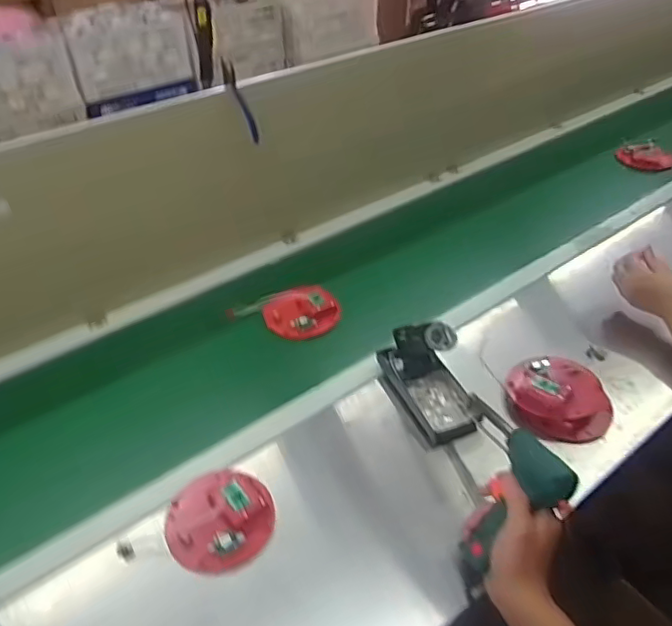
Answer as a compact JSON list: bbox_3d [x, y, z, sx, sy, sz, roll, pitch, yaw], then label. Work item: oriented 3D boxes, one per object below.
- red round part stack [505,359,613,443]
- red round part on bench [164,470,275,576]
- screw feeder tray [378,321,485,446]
[{"bbox_3d":[0.298,0.112,0.779,0.139,0.061,0.105,27,48,27],"label":"red round part stack"},{"bbox_3d":[-0.131,0.229,0.655,0.116,0.018,0.121,0,42,0],"label":"red round part on bench"},{"bbox_3d":[0.122,0.068,0.757,0.095,0.119,0.164,-13,43,-13],"label":"screw feeder tray"}]

